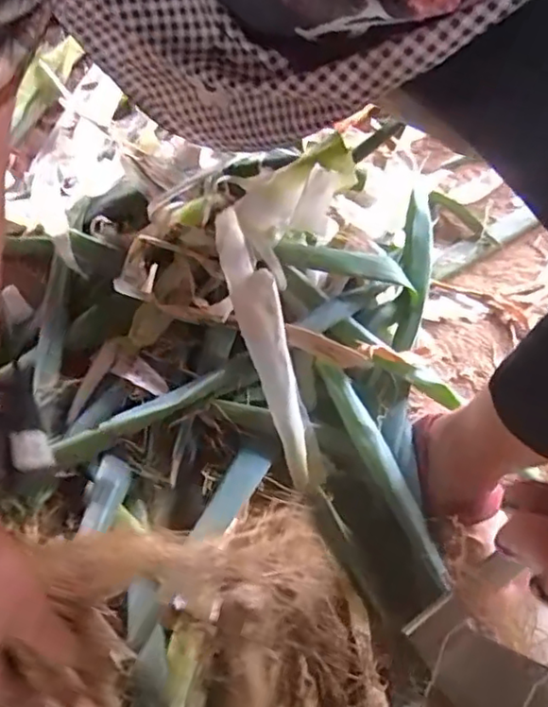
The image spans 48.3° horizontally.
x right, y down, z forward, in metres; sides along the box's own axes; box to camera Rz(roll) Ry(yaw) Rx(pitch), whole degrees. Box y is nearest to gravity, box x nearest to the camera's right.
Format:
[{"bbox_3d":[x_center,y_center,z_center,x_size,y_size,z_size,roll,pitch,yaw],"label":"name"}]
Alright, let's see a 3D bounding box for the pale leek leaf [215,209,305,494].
[{"bbox_3d":[-0.004,-0.004,0.582,0.040,0.021,0.261,-17,95,-5],"label":"pale leek leaf"}]

